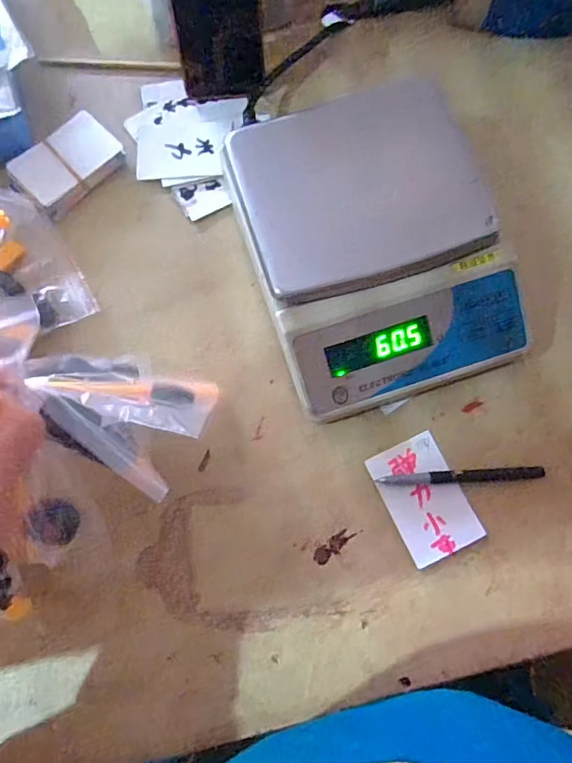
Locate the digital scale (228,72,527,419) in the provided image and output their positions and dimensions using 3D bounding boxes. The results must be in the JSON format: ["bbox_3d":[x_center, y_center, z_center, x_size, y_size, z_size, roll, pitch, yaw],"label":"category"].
[{"bbox_3d":[0.067,-0.110,0.402,0.188,0.086,0.246,-18,76,-4],"label":"digital scale"}]

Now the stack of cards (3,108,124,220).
[{"bbox_3d":[-0.202,-0.200,0.463,0.064,0.024,0.096,41,79,11],"label":"stack of cards"}]

